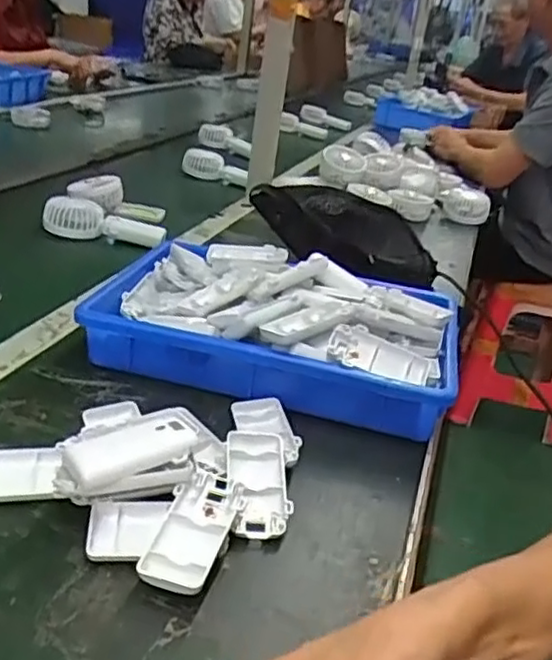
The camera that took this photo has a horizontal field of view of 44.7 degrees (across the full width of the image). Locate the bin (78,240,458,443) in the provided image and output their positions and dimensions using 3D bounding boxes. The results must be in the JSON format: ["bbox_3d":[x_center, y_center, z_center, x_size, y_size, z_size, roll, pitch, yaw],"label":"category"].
[{"bbox_3d":[0.002,-0.013,0.719,0.365,0.084,0.245,12,26,10],"label":"bin"}]

